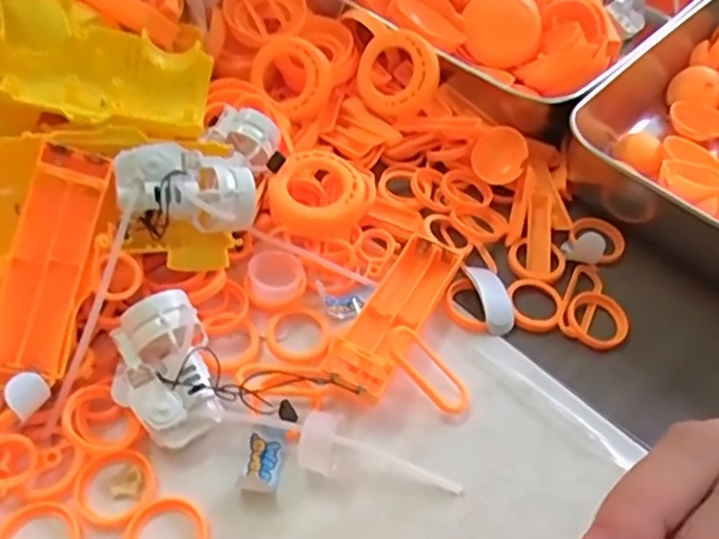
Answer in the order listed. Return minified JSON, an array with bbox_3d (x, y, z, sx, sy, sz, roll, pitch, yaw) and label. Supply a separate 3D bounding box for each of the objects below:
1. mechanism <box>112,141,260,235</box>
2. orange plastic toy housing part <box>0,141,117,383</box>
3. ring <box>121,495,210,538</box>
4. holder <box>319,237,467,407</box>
[{"bbox_3d":[-0.090,-0.043,0.336,0.069,0.026,0.043,7,73,-19],"label":"mechanism"},{"bbox_3d":[-0.148,-0.004,0.306,0.038,0.022,0.111,18,75,-24],"label":"orange plastic toy housing part"},{"bbox_3d":[-0.084,0.116,0.279,0.035,0.004,0.035,3,52,-3],"label":"ring"},{"bbox_3d":[0.020,0.019,0.353,0.035,0.024,0.109,25,54,14],"label":"holder"}]

